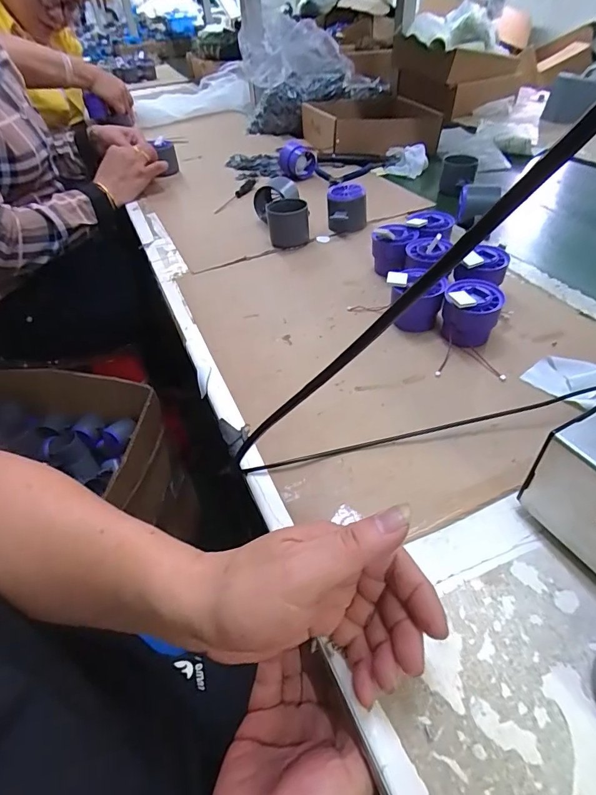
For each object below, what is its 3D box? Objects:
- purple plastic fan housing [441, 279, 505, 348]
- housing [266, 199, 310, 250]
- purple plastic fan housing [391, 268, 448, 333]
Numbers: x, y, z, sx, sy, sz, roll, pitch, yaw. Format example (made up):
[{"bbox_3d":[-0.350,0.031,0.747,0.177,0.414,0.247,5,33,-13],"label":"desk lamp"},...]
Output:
[{"bbox_3d":[0.177,-0.085,0.442,0.052,0.052,0.052,16,48,20],"label":"purple plastic fan housing"},{"bbox_3d":[-0.013,-0.250,0.623,0.058,0.053,0.050,-6,44,-1],"label":"housing"},{"bbox_3d":[0.126,-0.106,0.464,0.056,0.055,0.053,-17,46,-11],"label":"purple plastic fan housing"}]

